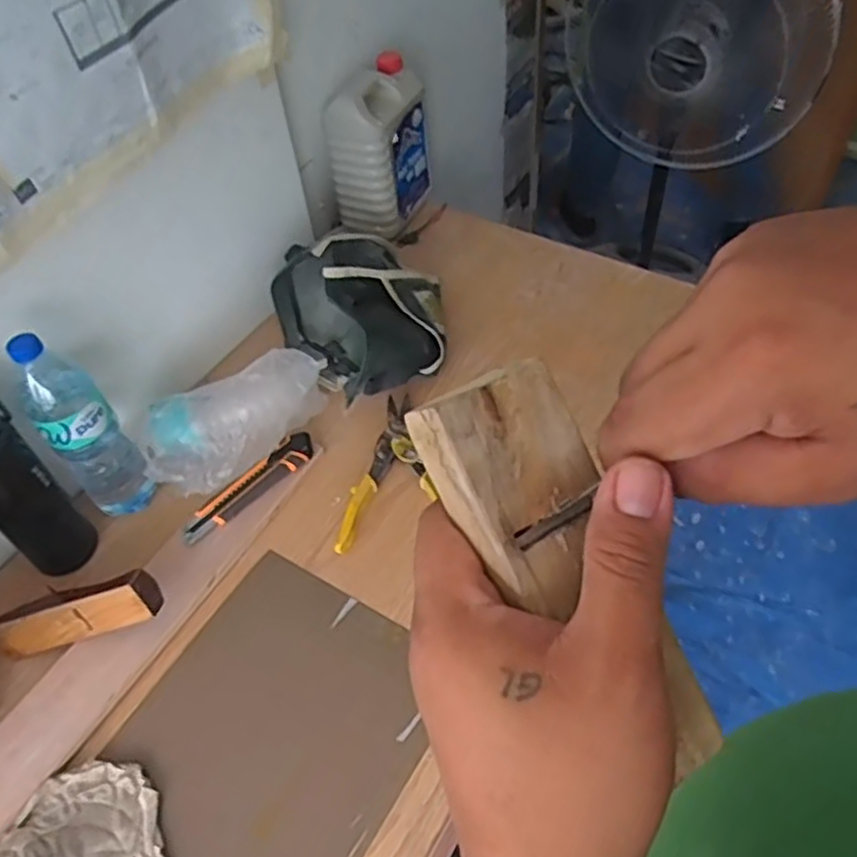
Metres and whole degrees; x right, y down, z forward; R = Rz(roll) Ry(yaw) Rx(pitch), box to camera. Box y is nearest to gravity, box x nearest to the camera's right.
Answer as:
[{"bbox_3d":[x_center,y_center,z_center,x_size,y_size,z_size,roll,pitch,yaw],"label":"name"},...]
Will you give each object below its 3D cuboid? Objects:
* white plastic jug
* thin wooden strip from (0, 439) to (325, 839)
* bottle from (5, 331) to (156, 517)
[{"bbox_3d":[-0.077,-0.454,1.172,0.113,0.216,0.168,18,56,19],"label":"white plastic jug"},{"bbox_3d":[-0.332,0.227,0.789,0.080,0.013,0.574,30,59,12],"label":"thin wooden strip"},{"bbox_3d":[-0.388,0.006,0.824,0.076,0.269,0.064,-35,57,-20],"label":"bottle"}]

